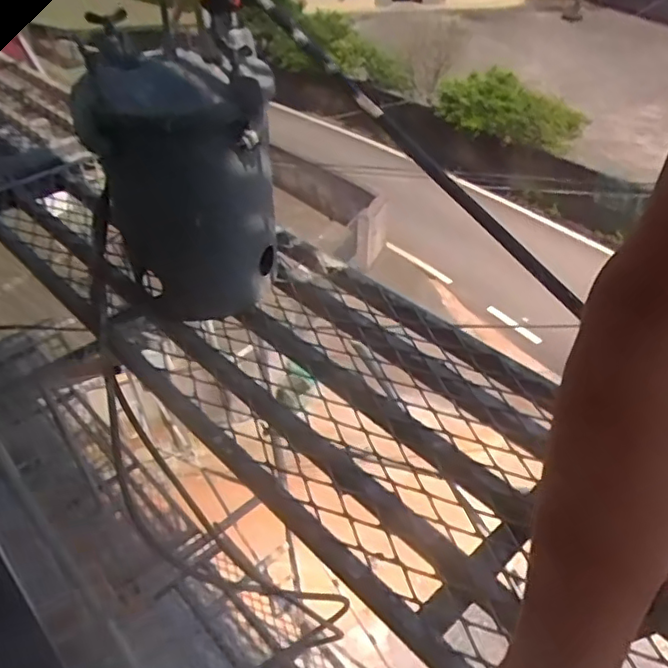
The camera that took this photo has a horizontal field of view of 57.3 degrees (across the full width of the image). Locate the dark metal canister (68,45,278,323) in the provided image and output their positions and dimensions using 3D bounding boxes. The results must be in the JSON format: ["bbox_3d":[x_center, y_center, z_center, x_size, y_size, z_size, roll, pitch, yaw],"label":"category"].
[{"bbox_3d":[-0.218,-0.220,0.927,0.231,0.370,0.195,-7,41,-6],"label":"dark metal canister"}]

